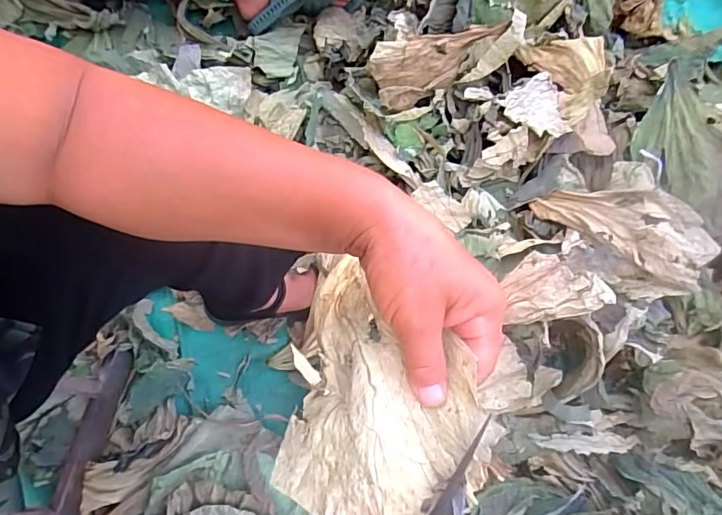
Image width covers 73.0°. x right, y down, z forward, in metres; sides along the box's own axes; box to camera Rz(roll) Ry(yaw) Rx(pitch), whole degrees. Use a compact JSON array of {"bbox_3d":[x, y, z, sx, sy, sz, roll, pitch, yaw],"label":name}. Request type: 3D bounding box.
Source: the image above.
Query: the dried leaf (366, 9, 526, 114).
[{"bbox_3d":[0.126,-0.292,0.741,0.230,0.103,0.063,-15,74,-11],"label":"dried leaf"}]

